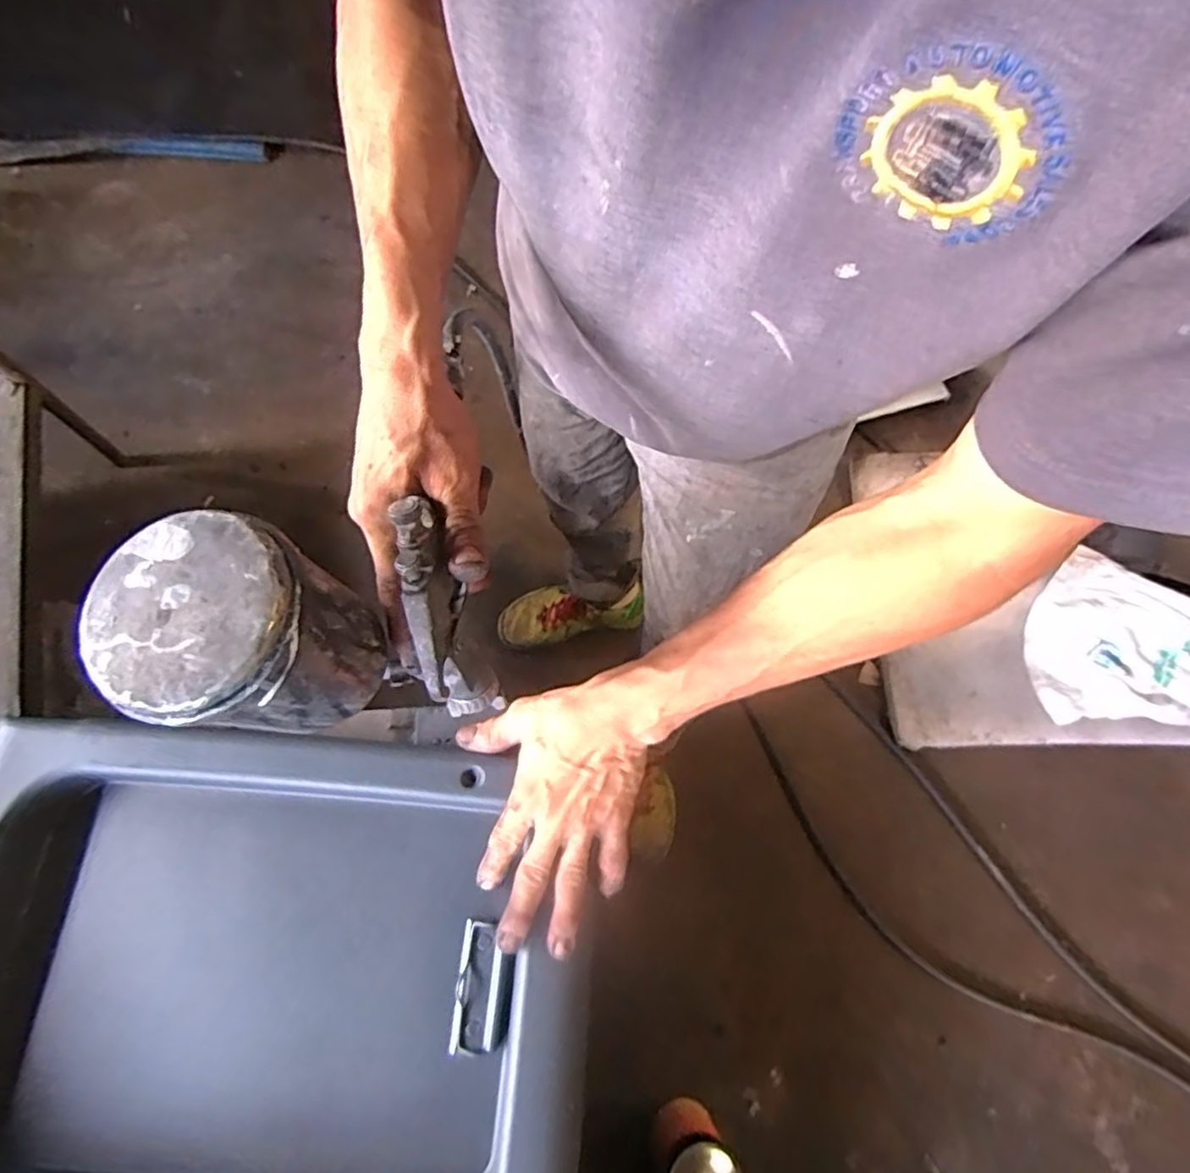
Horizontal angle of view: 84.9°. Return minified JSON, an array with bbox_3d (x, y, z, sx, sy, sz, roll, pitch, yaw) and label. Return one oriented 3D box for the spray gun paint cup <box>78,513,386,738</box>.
[{"bbox_3d":[-0.142,0.022,0.266,0.079,0.081,0.073,1,72,-4],"label":"spray gun paint cup"}]

